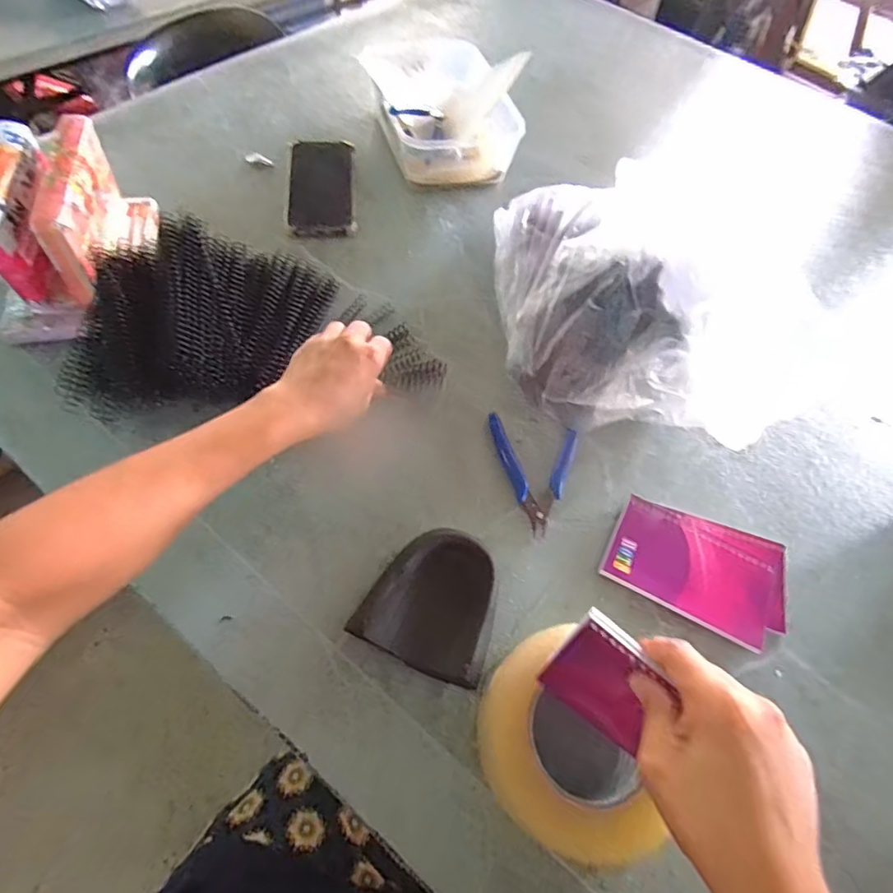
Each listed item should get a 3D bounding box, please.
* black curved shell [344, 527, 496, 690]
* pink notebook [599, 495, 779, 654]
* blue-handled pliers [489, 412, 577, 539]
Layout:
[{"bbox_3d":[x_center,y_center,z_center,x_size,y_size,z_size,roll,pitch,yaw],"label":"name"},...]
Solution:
[{"bbox_3d":[-0.006,0.116,0.396,0.094,0.033,0.101,25,61,10],"label":"black curved shell"},{"bbox_3d":[0.200,0.102,0.433,0.128,0.013,0.081,26,61,10],"label":"pink notebook"},{"bbox_3d":[0.071,0.024,0.466,0.080,0.010,0.105,12,59,2],"label":"blue-handled pliers"}]

